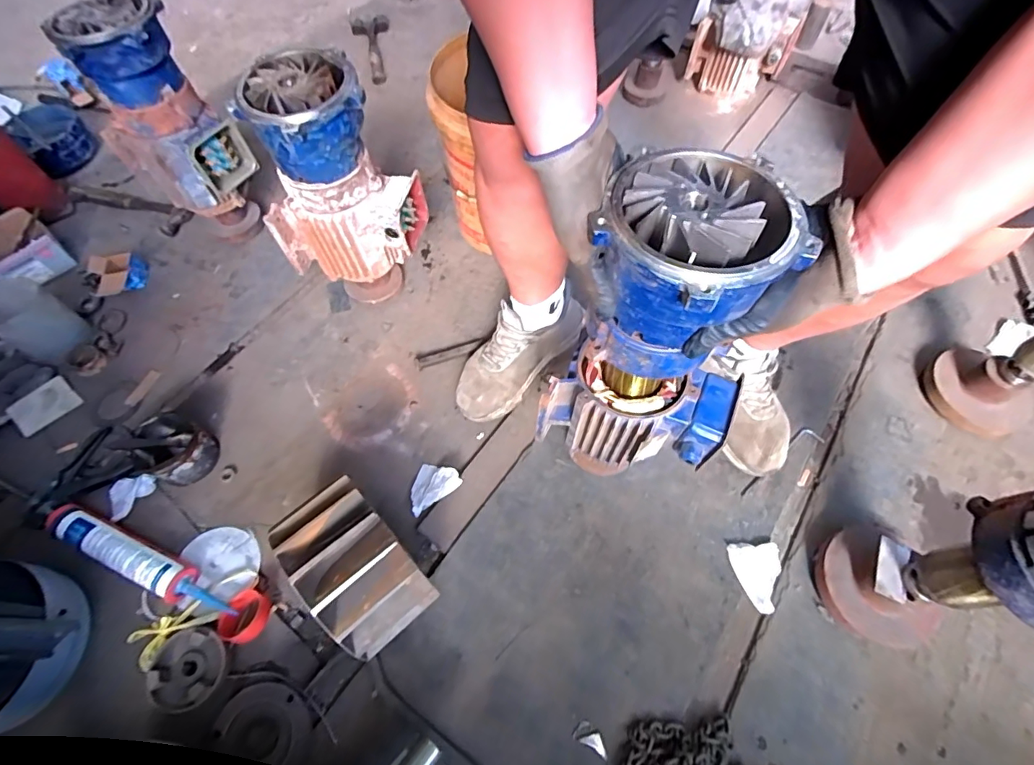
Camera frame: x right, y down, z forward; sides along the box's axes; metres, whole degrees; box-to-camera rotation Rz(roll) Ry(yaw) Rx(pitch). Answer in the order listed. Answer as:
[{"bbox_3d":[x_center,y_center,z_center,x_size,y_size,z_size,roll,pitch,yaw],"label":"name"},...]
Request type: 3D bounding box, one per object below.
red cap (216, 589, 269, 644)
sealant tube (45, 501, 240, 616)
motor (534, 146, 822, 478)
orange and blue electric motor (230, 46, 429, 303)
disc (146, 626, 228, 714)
[{"bbox_3d":[-0.400,0.347,0.737,0.071,0.028,0.069,9,49,29],"label":"red cap"},{"bbox_3d":[-0.582,0.278,0.769,0.335,0.048,0.054,20,62,13],"label":"sealant tube"},{"bbox_3d":[0.151,-0.028,0.555,0.209,0.385,0.156,3,56,3],"label":"motor"},{"bbox_3d":[-0.275,-0.289,0.838,0.201,0.424,0.171,19,64,11],"label":"orange and blue electric motor"},{"bbox_3d":[-0.459,0.400,0.694,0.102,0.030,0.098,-10,59,-4],"label":"disc"}]

